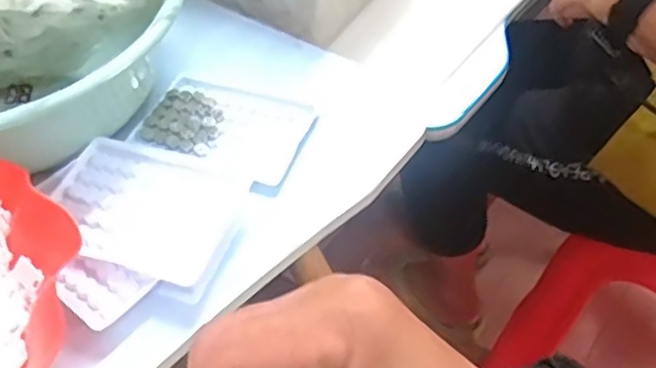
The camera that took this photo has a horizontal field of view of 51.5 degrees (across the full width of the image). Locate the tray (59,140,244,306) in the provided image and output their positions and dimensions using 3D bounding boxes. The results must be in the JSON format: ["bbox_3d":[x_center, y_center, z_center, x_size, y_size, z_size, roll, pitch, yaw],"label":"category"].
[{"bbox_3d":[-0.127,0.017,0.475,0.131,0.020,0.103,16,49,14],"label":"tray"}]

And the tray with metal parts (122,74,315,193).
[{"bbox_3d":[-0.084,-0.044,0.538,0.131,0.014,0.097,19,49,17],"label":"tray with metal parts"}]

